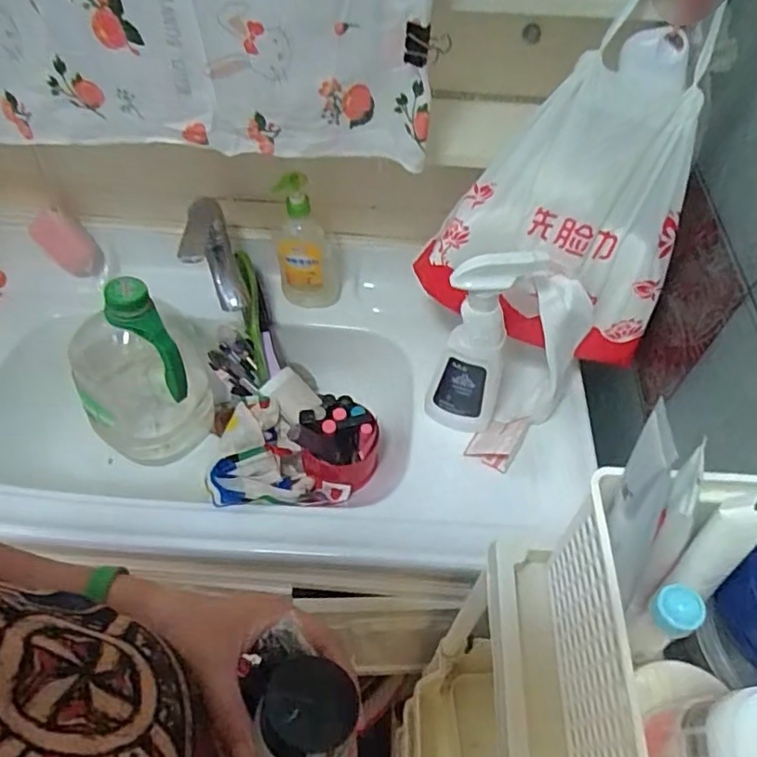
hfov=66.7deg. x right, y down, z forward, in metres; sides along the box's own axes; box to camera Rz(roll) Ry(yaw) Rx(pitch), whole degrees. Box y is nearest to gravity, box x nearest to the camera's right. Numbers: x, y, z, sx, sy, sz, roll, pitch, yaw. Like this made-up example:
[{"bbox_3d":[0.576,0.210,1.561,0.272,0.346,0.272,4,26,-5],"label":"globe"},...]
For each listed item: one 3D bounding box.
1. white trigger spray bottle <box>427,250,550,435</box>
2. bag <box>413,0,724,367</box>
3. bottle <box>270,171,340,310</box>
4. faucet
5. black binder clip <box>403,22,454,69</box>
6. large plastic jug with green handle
[{"bbox_3d":[0.114,-0.039,0.654,0.094,0.277,0.073,14,56,11],"label":"white trigger spray bottle"},{"bbox_3d":[0.173,-0.168,0.592,0.249,0.280,0.146,2,55,3],"label":"bag"},{"bbox_3d":[-0.102,-0.187,0.804,0.087,0.208,0.054,-10,55,-6],"label":"bottle"},{"bbox_3d":[-0.221,-0.157,0.756,0.067,0.104,0.133,-19,57,-12],"label":"faucet"},{"bbox_3d":[0.044,-0.295,0.508,0.042,0.038,0.017,-13,56,-7],"label":"black binder clip"},{"bbox_3d":[-0.321,0.000,0.759,0.163,0.256,0.128,-16,56,-10],"label":"large plastic jug with green handle"}]

